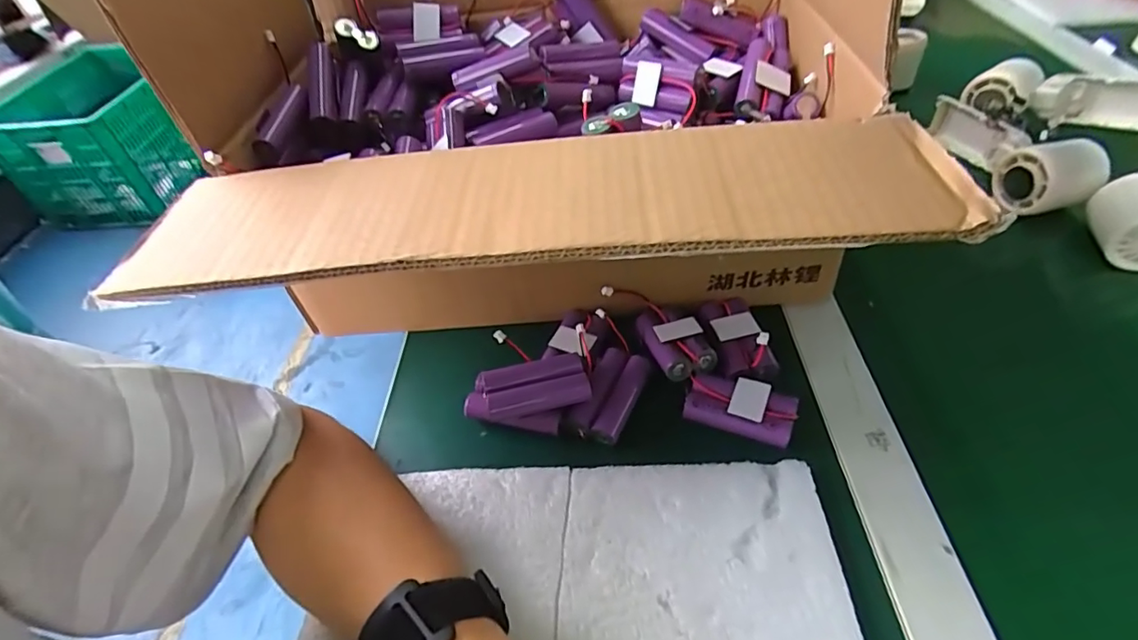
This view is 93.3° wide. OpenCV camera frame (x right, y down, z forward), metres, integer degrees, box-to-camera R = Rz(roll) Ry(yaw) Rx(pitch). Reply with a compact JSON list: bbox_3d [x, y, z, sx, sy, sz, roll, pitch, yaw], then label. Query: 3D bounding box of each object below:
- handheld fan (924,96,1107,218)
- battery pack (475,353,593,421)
[{"bbox_3d":[0.413,-0.160,0.500,0.062,0.054,0.167,-2,47,4],"label":"handheld fan"},{"bbox_3d":[-0.023,0.045,0.353,0.070,0.022,0.035,-12,47,-5],"label":"battery pack"}]

